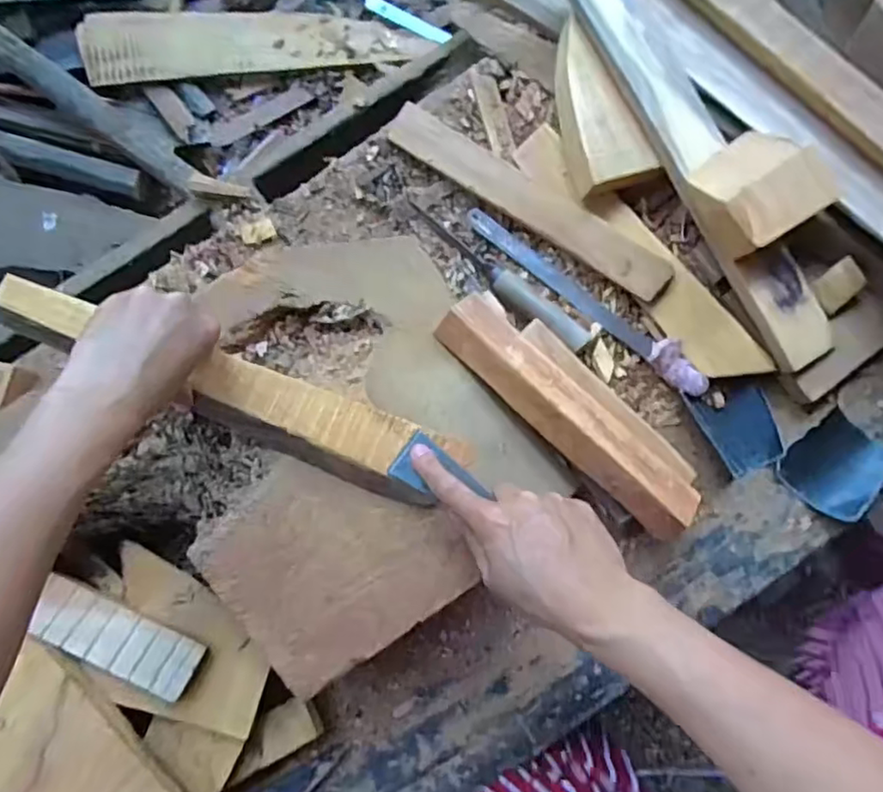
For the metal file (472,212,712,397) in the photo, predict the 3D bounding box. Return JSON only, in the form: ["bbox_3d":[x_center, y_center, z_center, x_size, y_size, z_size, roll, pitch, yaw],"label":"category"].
[{"bbox_3d":[0.149,-0.100,0.655,0.301,0.040,0.034,37,84,3],"label":"metal file"}]

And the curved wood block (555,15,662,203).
[{"bbox_3d":[0.144,-0.287,0.643,0.080,0.044,0.171,-30,85,-5],"label":"curved wood block"}]

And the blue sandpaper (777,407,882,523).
[{"bbox_3d":[0.411,0.069,0.648,0.098,0.036,0.107,41,84,3],"label":"blue sandpaper"}]

